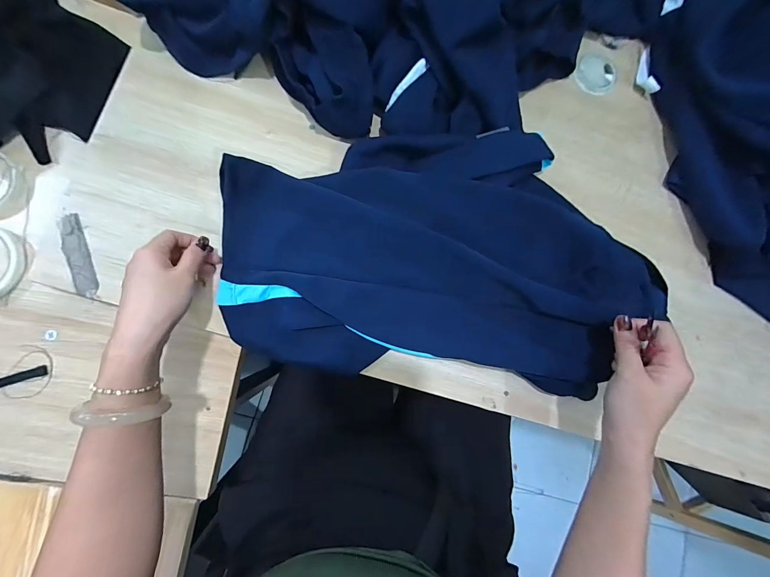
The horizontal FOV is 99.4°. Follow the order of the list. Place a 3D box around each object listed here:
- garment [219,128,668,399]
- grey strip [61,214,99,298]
[{"bbox_3d":[0.065,-0.044,0.388,0.498,0.061,0.290,6,82,-5],"label":"garment"},{"bbox_3d":[-0.354,-0.037,0.377,0.026,0.004,0.099,-19,85,-10],"label":"grey strip"}]

